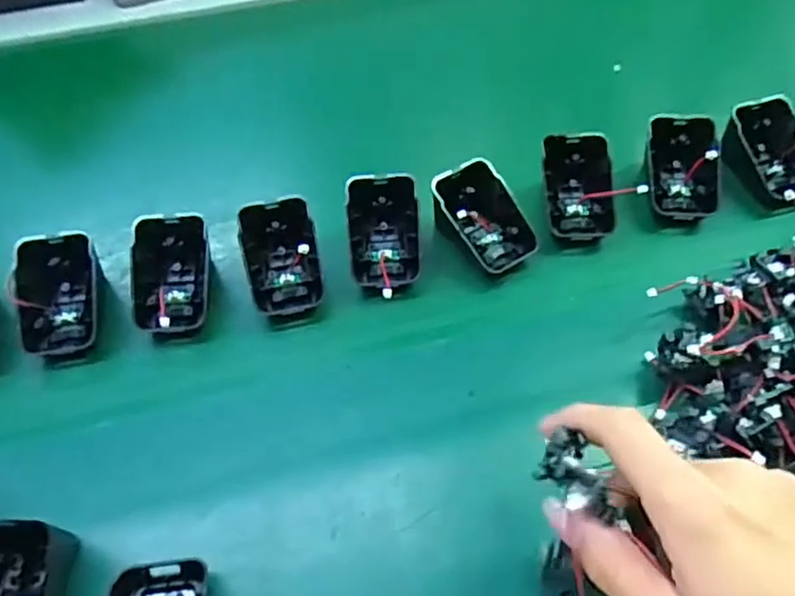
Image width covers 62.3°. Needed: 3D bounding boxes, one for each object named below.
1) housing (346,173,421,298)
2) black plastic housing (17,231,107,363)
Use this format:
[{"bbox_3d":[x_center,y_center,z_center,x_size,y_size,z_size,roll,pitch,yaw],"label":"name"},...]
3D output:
[{"bbox_3d":[-0.009,-0.037,0.406,0.049,0.047,0.062,-2,53,-1],"label":"housing"},{"bbox_3d":[-0.193,0.000,0.381,0.046,0.044,0.063,-15,55,-10],"label":"black plastic housing"}]

